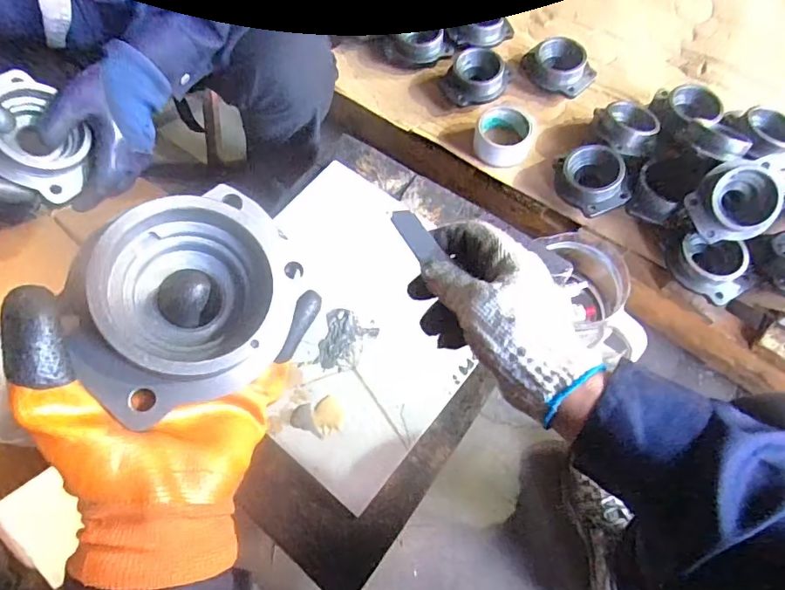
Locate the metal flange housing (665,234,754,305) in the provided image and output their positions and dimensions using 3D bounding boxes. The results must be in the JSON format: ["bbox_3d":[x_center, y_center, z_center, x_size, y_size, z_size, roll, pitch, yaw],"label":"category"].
[{"bbox_3d":[0.455,-0.039,0.727,0.090,0.053,0.102,-34,69,-11],"label":"metal flange housing"}]

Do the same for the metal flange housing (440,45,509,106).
[{"bbox_3d":[0.144,-0.375,0.877,0.105,0.064,0.080,-15,66,-4],"label":"metal flange housing"}]

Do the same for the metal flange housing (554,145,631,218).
[{"bbox_3d":[0.311,-0.175,0.785,0.089,0.064,0.102,-9,66,-1],"label":"metal flange housing"}]

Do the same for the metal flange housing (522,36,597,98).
[{"bbox_3d":[0.291,-0.398,0.878,0.075,0.069,0.107,-40,70,-14],"label":"metal flange housing"}]

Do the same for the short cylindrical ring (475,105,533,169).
[{"bbox_3d":[0.185,-0.264,0.838,0.089,0.043,0.093,-1,66,3],"label":"short cylindrical ring"}]

